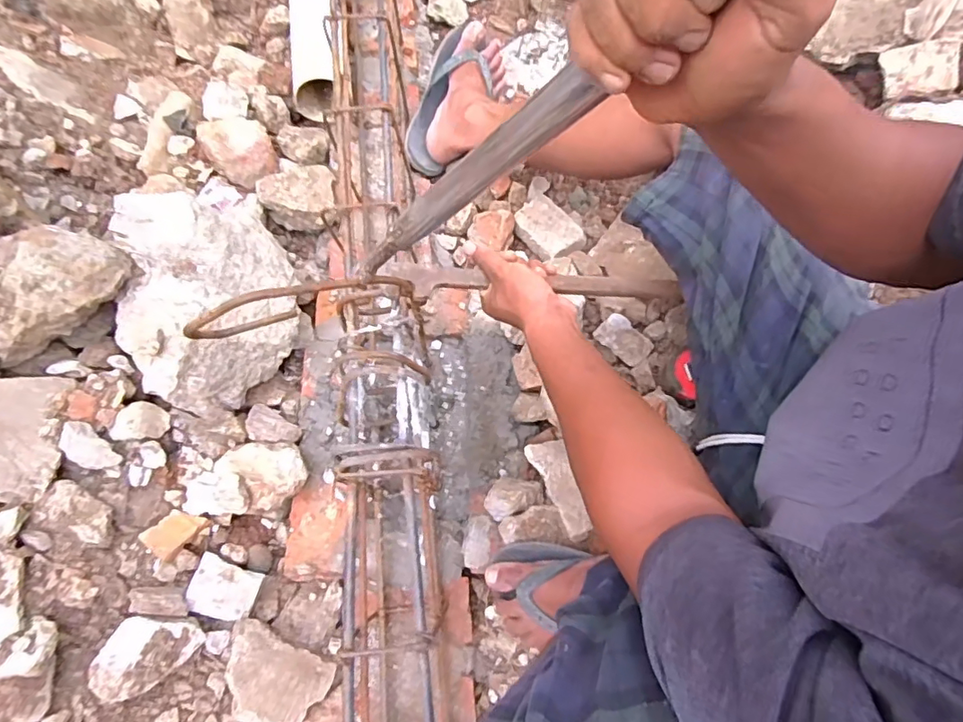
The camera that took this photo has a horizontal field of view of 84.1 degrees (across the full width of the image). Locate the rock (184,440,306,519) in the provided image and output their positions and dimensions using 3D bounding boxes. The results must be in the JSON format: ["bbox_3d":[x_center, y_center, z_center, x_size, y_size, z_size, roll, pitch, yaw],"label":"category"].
[{"bbox_3d":[-0.294,0.151,0.677,0.140,0.061,0.090,-5,71,-3],"label":"rock"}]

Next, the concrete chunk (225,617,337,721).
[{"bbox_3d":[-0.230,0.355,0.593,0.126,0.021,0.083,42,45,-20],"label":"concrete chunk"}]

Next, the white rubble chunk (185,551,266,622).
[{"bbox_3d":[-0.300,0.266,0.622,0.074,0.015,0.059,22,58,-7],"label":"white rubble chunk"}]

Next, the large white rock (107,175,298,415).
[{"bbox_3d":[-0.342,-0.081,0.678,0.185,0.128,0.258,-13,72,-5],"label":"large white rock"}]

